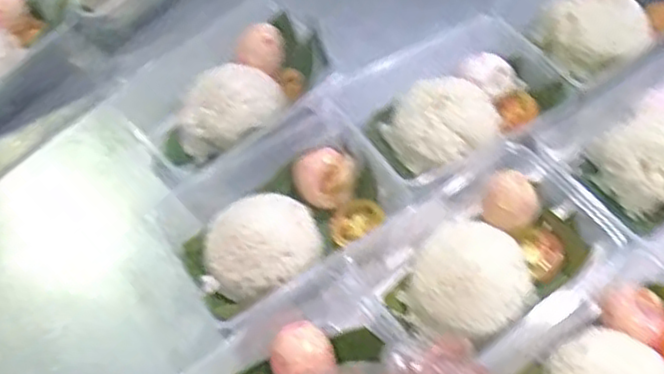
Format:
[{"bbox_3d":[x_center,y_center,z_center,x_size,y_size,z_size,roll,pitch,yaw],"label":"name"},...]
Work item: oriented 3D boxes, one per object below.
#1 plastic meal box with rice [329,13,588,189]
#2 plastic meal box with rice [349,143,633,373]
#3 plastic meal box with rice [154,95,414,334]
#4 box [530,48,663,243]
[{"bbox_3d":[0.103,-0.068,0.576,0.173,0.050,0.117,-29,62,-15],"label":"plastic meal box with rice"},{"bbox_3d":[0.118,0.053,0.503,0.173,0.060,0.109,-36,64,-18],"label":"plastic meal box with rice"},{"bbox_3d":[-0.036,0.019,0.529,0.169,0.047,0.118,-29,62,-15],"label":"plastic meal box with rice"},{"bbox_3d":[0.255,-0.029,0.554,0.161,0.051,0.115,-33,63,-17],"label":"box"}]

